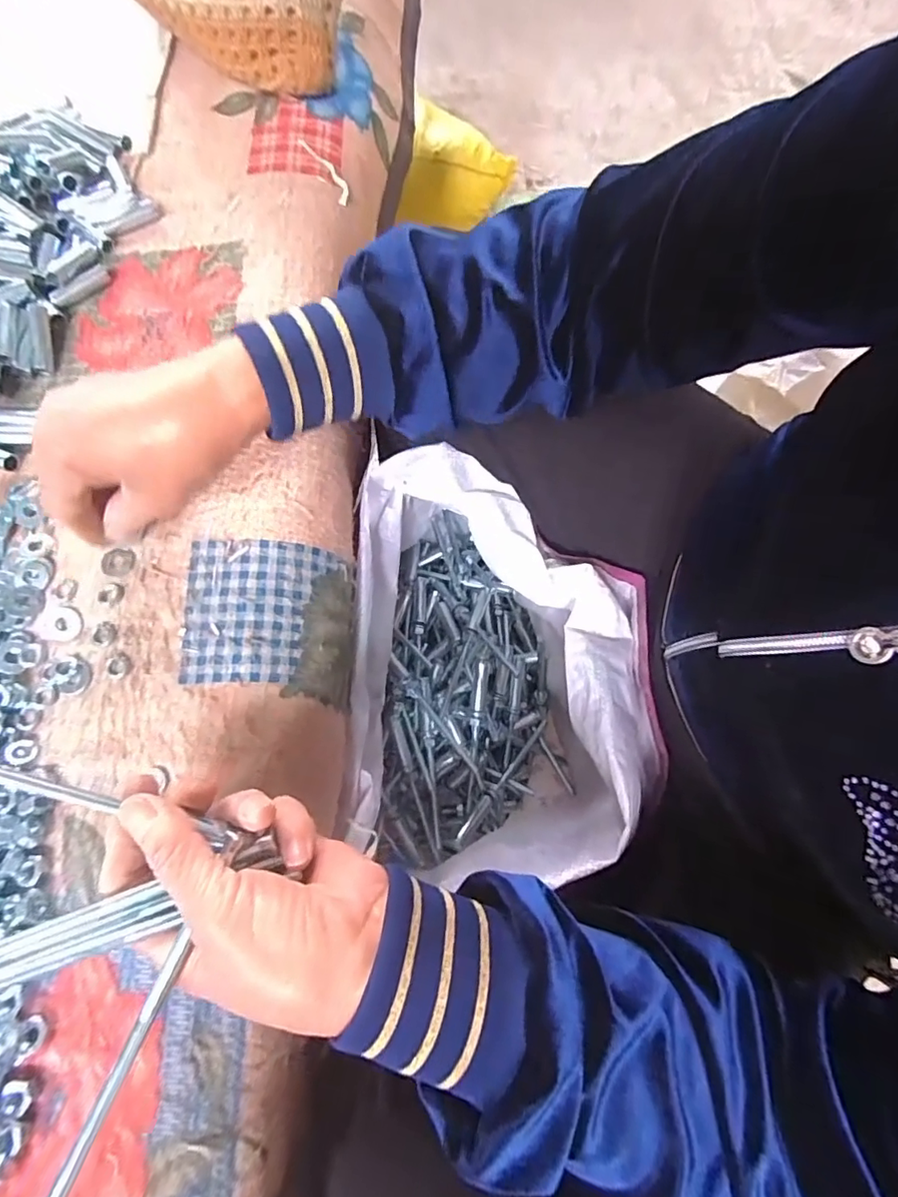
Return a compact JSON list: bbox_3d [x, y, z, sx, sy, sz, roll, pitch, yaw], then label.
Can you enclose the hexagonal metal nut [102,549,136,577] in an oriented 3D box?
[{"bbox_3d":[-0.195,-0.022,0.317,0.021,0.004,0.017,13,72,3],"label":"hexagonal metal nut"}]

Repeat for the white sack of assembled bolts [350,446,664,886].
[{"bbox_3d":[0.040,0.061,0.448,0.205,0.213,0.286,1,72,0],"label":"white sack of assembled bolts"}]

